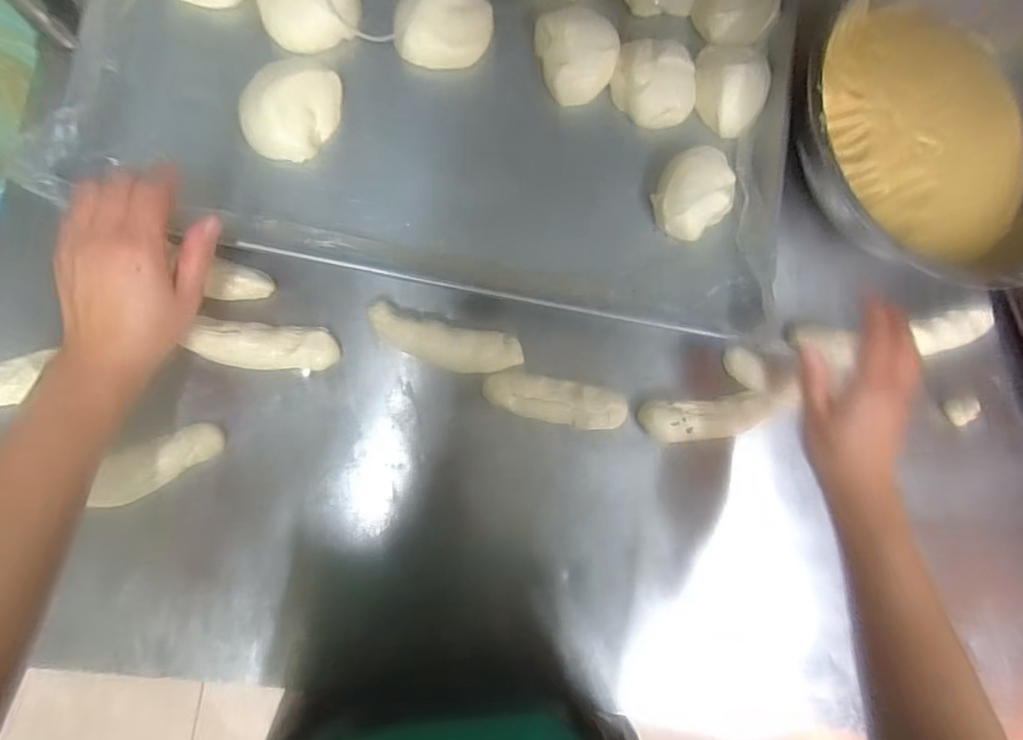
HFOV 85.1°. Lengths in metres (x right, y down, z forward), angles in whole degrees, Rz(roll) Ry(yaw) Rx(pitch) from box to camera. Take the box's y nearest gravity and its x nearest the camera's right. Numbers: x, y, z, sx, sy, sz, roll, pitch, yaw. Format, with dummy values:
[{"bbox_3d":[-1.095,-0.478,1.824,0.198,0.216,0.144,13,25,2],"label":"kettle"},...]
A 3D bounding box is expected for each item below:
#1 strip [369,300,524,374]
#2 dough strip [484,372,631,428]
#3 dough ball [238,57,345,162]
[{"bbox_3d":[-0.058,-0.023,0.494,0.133,0.023,0.042,14,86,-7],"label":"strip"},{"bbox_3d":[0.040,0.028,0.500,0.128,0.021,0.037,12,86,-7],"label":"dough strip"},{"bbox_3d":[-0.187,-0.222,0.472,0.065,0.038,0.088,35,83,-5],"label":"dough ball"}]

